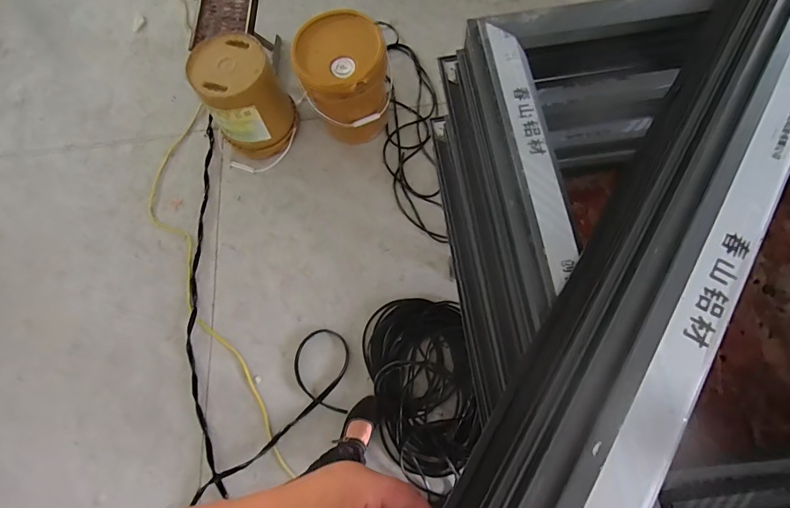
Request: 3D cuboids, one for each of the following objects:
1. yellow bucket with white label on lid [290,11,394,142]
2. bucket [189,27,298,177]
[{"bbox_3d":[-0.173,-0.626,1.459,0.292,0.383,0.309,-1,74,2],"label":"yellow bucket with white label on lid"},{"bbox_3d":[-0.550,-0.540,1.464,0.315,0.362,0.268,-31,73,-6],"label":"bucket"}]

